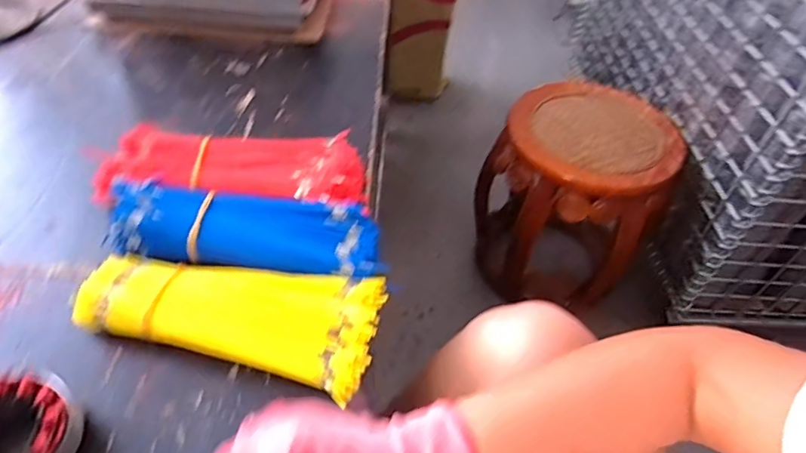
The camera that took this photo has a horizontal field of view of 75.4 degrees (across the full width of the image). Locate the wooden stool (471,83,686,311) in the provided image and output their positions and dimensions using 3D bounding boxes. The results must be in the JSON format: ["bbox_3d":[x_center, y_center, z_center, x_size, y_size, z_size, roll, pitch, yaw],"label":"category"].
[{"bbox_3d":[0.329,-0.059,1.077,0.328,0.358,0.282,24,50,16],"label":"wooden stool"}]

